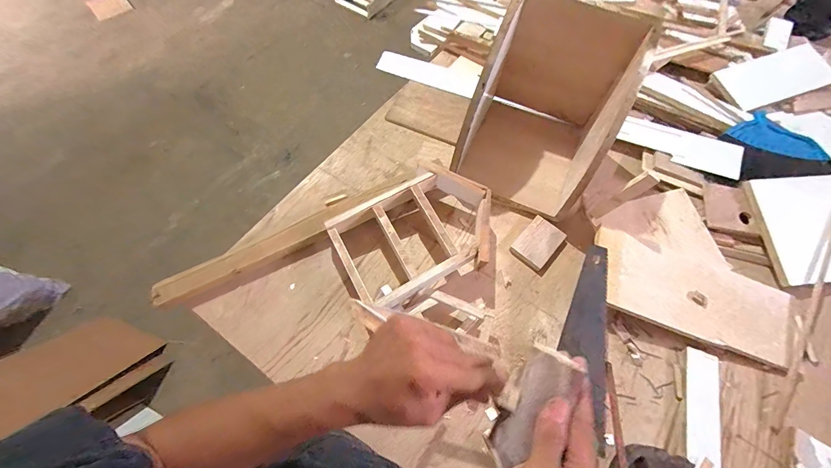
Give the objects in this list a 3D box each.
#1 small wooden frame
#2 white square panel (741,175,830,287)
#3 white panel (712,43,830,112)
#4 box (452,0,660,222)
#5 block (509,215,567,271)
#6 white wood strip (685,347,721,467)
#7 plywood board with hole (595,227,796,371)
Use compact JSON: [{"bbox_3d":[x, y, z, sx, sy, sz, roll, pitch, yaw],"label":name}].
[{"bbox_3d":[0.009,0.005,0.766,0.343,0.099,0.252,-27,67,-13],"label":"small wooden frame"},{"bbox_3d":[0.956,-0.019,0.815,0.359,0.021,0.254,-5,71,-5],"label":"white square panel"},{"bbox_3d":[1.046,-0.458,1.027,0.297,0.015,0.159,-21,66,-2],"label":"white panel"},{"bbox_3d":[0.297,-0.296,0.802,0.289,0.315,0.380,24,66,11],"label":"box"},{"bbox_3d":[0.281,0.020,0.809,0.081,0.011,0.119,39,70,17],"label":"block"},{"bbox_3d":[0.538,0.321,0.657,0.056,0.010,0.203,16,60,13],"label":"white wood strip"},{"bbox_3d":[0.571,0.125,0.728,0.407,0.021,0.170,21,67,5],"label":"plywood board with hole"}]

